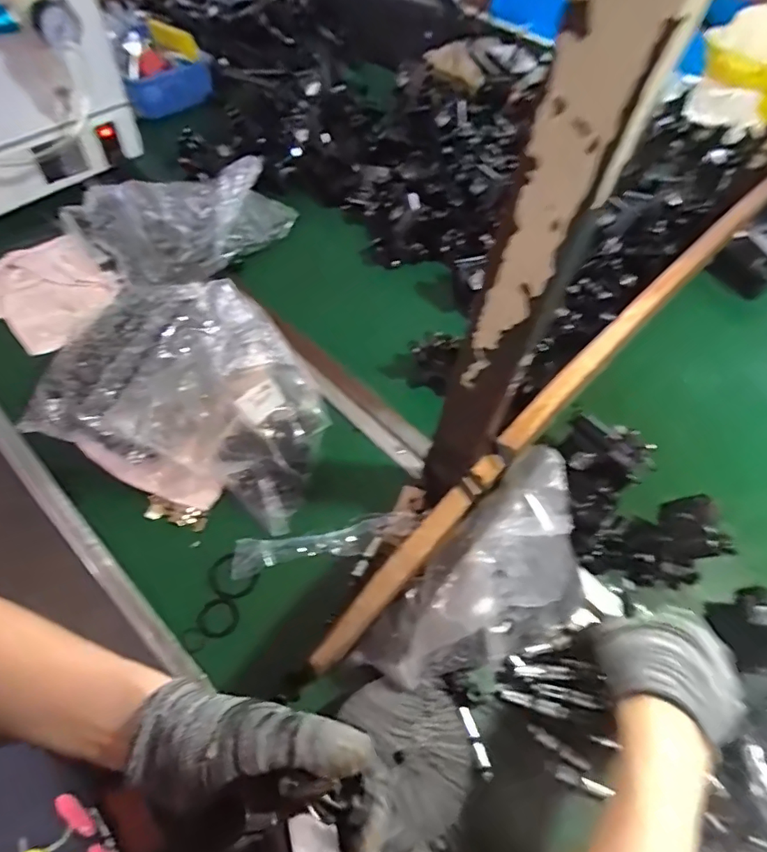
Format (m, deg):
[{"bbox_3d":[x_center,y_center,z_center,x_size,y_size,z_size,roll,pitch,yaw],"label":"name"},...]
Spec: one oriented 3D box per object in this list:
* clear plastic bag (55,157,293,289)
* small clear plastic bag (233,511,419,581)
[{"bbox_3d":[-0.222,-0.237,0.600,0.234,0.077,0.117,-34,66,-21],"label":"clear plastic bag"},{"bbox_3d":[-0.049,0.101,0.461,0.163,0.016,0.031,-11,60,-10],"label":"small clear plastic bag"}]

